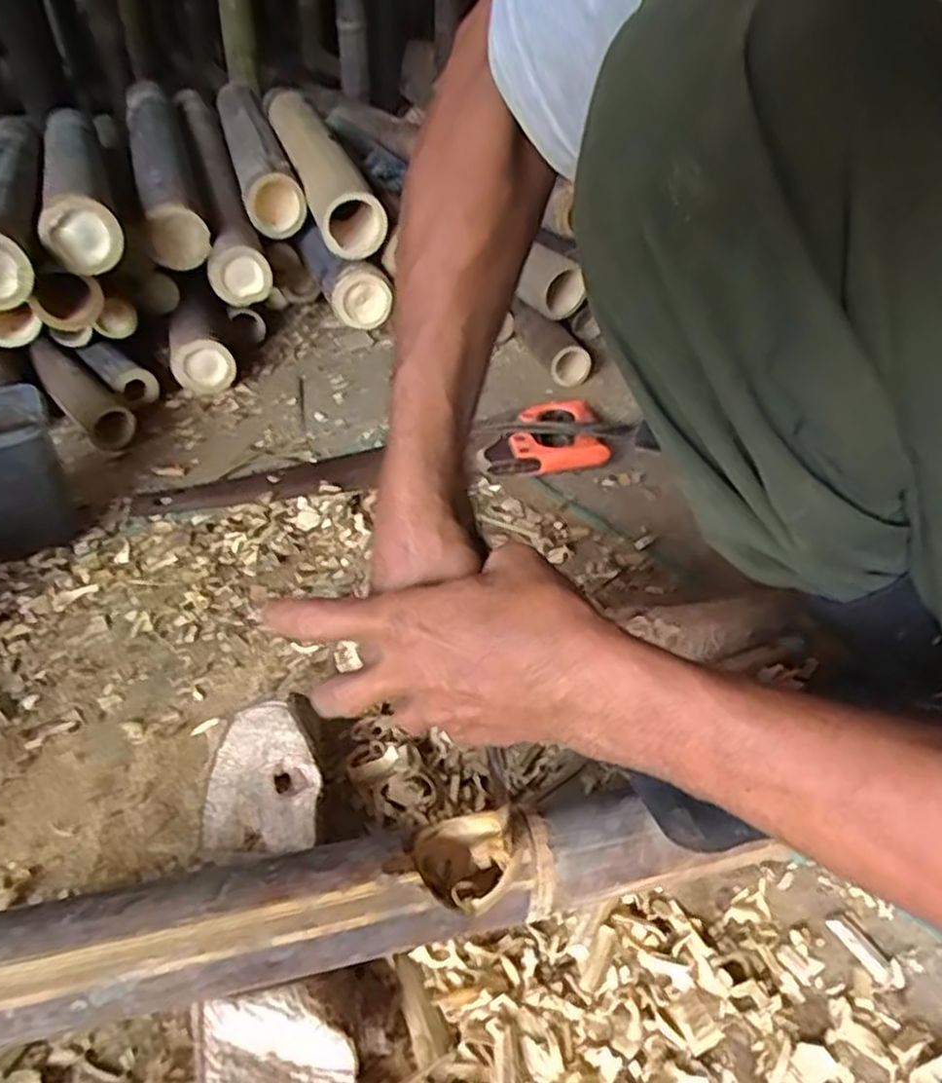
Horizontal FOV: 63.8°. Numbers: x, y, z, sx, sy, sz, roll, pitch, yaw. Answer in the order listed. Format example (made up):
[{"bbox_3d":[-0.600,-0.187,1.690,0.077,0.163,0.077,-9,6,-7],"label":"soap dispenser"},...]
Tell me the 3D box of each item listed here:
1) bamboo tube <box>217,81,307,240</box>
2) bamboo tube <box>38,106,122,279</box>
[{"bbox_3d":[-0.357,-0.645,1.236,0.079,0.087,0.754,-11,42,-14],"label":"bamboo tube"},{"bbox_3d":[-0.518,-0.481,0.983,0.079,0.075,0.557,-15,43,-19],"label":"bamboo tube"}]

